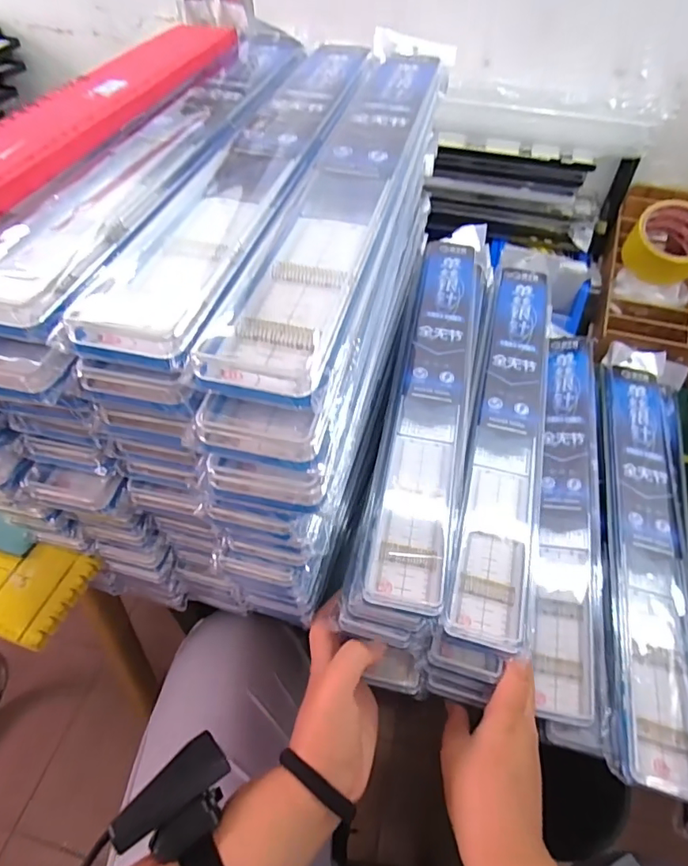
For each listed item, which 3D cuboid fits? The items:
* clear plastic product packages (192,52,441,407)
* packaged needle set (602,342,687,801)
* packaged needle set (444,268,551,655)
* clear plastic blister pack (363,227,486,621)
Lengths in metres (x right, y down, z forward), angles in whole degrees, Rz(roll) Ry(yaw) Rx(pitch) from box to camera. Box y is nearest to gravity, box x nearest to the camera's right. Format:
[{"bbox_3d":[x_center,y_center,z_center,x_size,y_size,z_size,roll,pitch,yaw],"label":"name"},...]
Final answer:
[{"bbox_3d":[0.008,-0.176,0.344,0.061,0.024,0.419,12,51,8],"label":"clear plastic product packages"},{"bbox_3d":[0.296,0.077,0.492,0.083,0.024,0.466,15,51,10],"label":"packaged needle set"},{"bbox_3d":[0.155,-0.023,0.473,0.059,0.020,0.432,13,55,9],"label":"packaged needle set"},{"bbox_3d":[0.090,-0.058,0.482,0.066,0.034,0.458,11,54,7],"label":"clear plastic blister pack"}]

